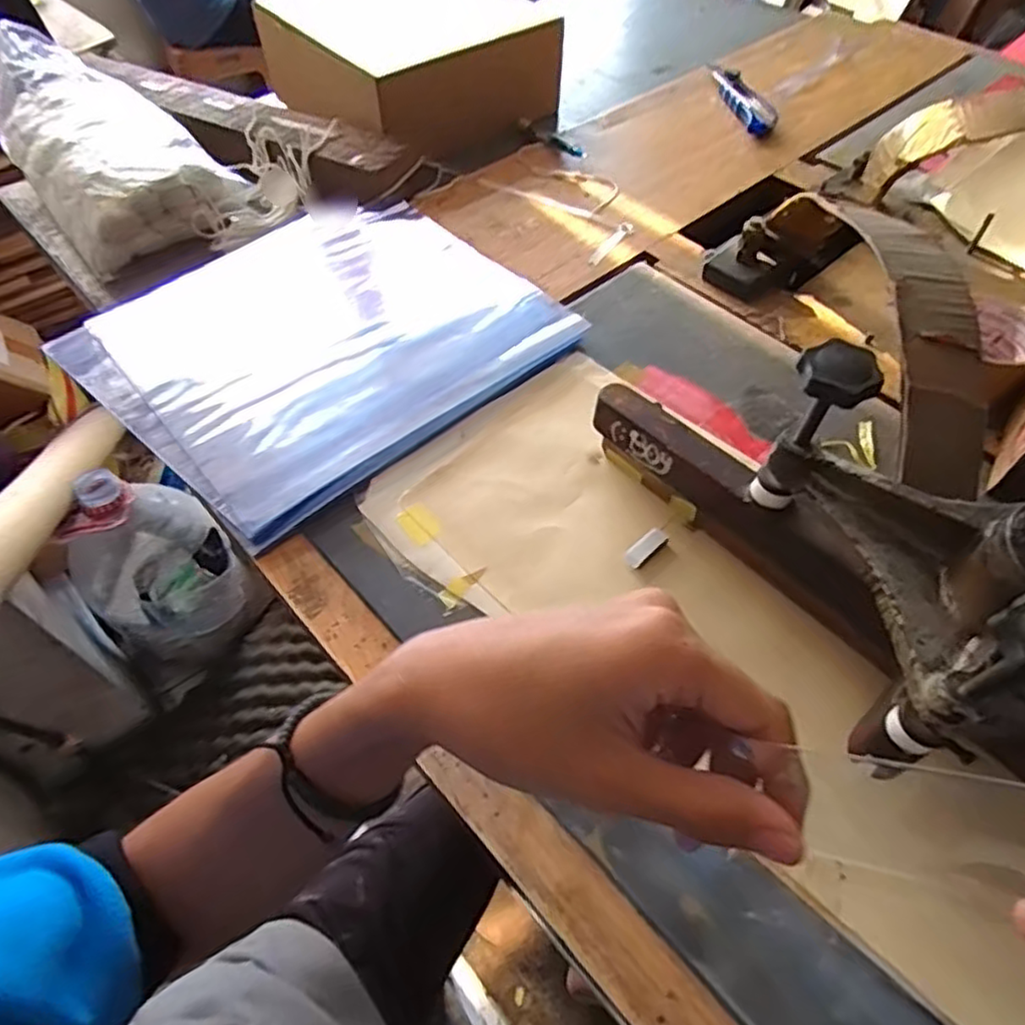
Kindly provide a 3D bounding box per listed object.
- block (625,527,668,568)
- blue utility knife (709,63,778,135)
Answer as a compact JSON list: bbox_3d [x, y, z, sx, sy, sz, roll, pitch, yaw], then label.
[{"bbox_3d":[0.085,0.023,0.424,0.032,0.009,0.012,-36,62,-24],"label":"block"},{"bbox_3d":[0.282,-0.503,0.808,0.041,0.022,0.163,-5,54,-5],"label":"blue utility knife"}]

